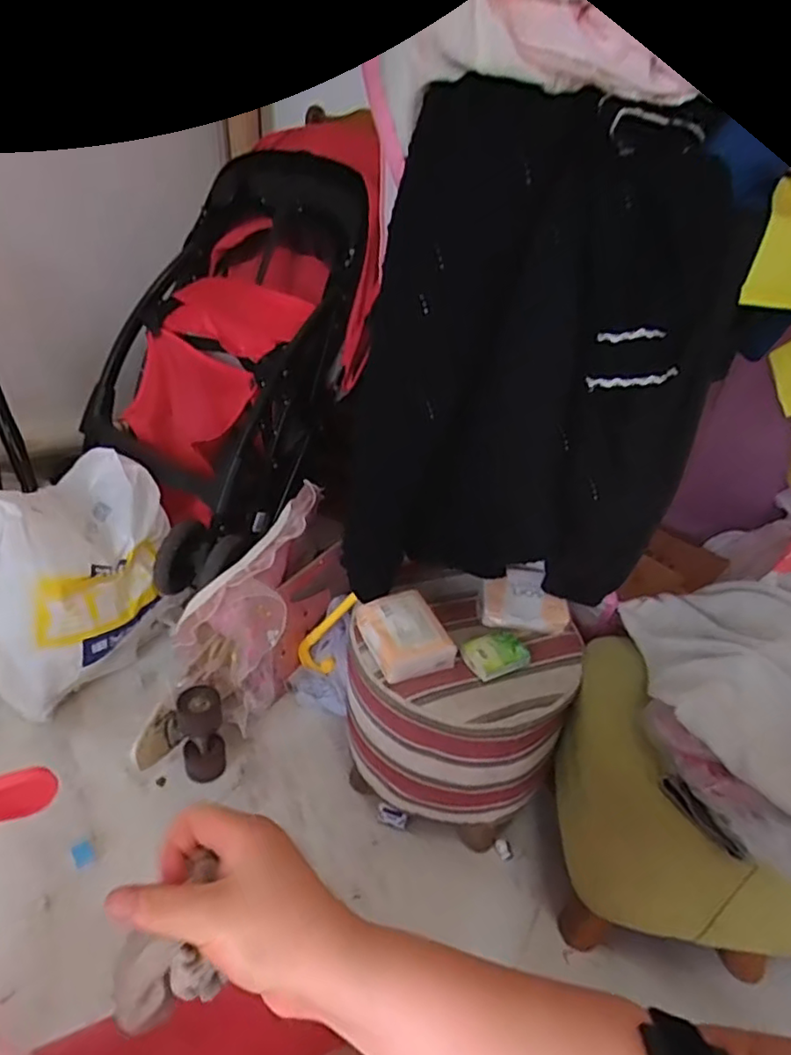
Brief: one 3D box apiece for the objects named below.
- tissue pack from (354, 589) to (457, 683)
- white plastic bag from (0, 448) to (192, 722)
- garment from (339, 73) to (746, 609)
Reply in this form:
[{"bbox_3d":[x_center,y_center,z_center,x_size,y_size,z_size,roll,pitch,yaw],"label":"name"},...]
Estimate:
[{"bbox_3d":[0.011,0.132,0.790,0.088,0.047,0.123,-12,38,-25],"label":"tissue pack"},{"bbox_3d":[-0.481,0.082,0.983,0.201,0.326,0.276,10,34,6],"label":"white plastic bag"},{"bbox_3d":[0.140,-0.156,0.701,0.363,0.512,0.151,1,34,-6],"label":"garment"}]

